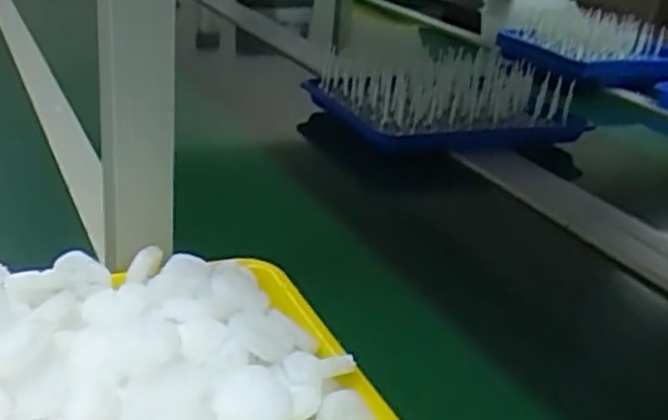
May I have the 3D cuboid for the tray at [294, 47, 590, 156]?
[{"bbox_3d":[0.152,-0.159,1.017,0.309,0.088,0.248,-4,26,-22],"label":"tray"}]

